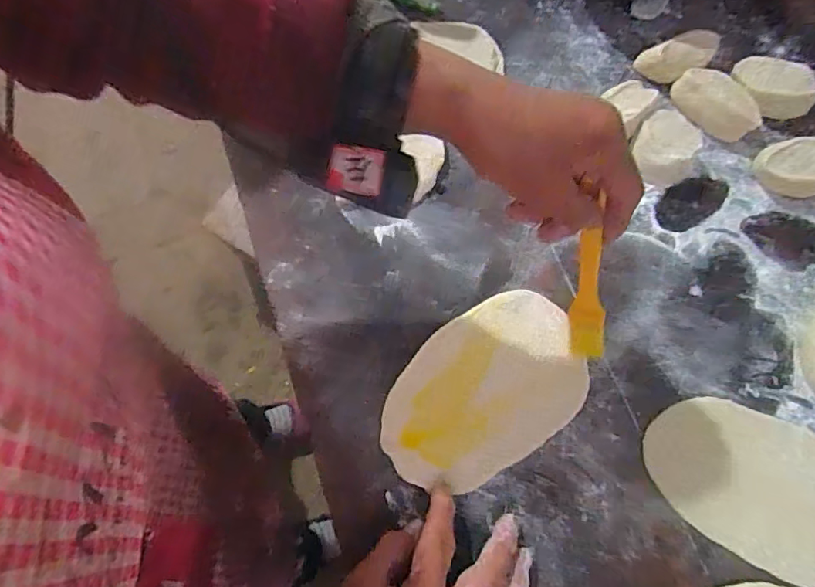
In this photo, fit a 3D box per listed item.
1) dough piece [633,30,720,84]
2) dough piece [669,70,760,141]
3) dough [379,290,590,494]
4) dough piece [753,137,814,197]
[{"bbox_3d":[0.233,-0.204,0.457,0.058,0.028,0.034,-21,72,-6],"label":"dough piece"},{"bbox_3d":[0.255,-0.159,0.438,0.039,0.023,0.071,-39,75,-12],"label":"dough piece"},{"bbox_3d":[0.054,0.068,0.378,0.158,0.008,0.100,-33,74,-10],"label":"dough"},{"bbox_3d":[0.316,-0.100,0.420,0.066,0.026,0.043,7,71,3],"label":"dough piece"}]

